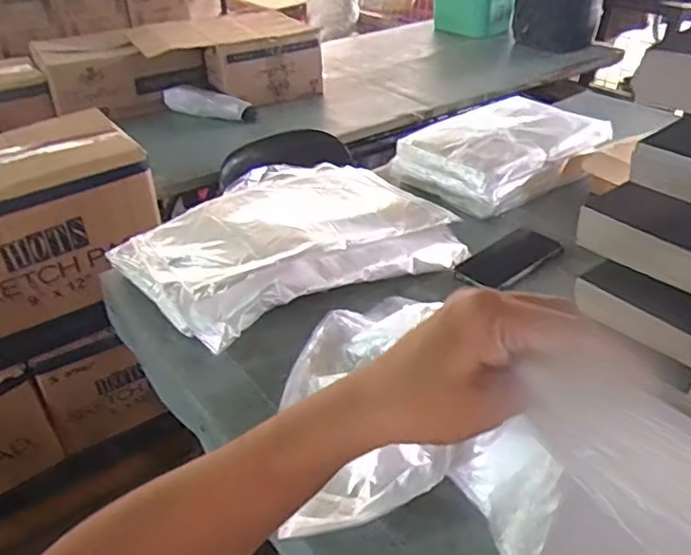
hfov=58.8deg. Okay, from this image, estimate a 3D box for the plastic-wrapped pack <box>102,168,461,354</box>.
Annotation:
[{"bbox_3d":[-0.076,-0.069,0.928,0.450,0.055,0.368,-27,41,-29],"label":"plastic-wrapped pack"}]

